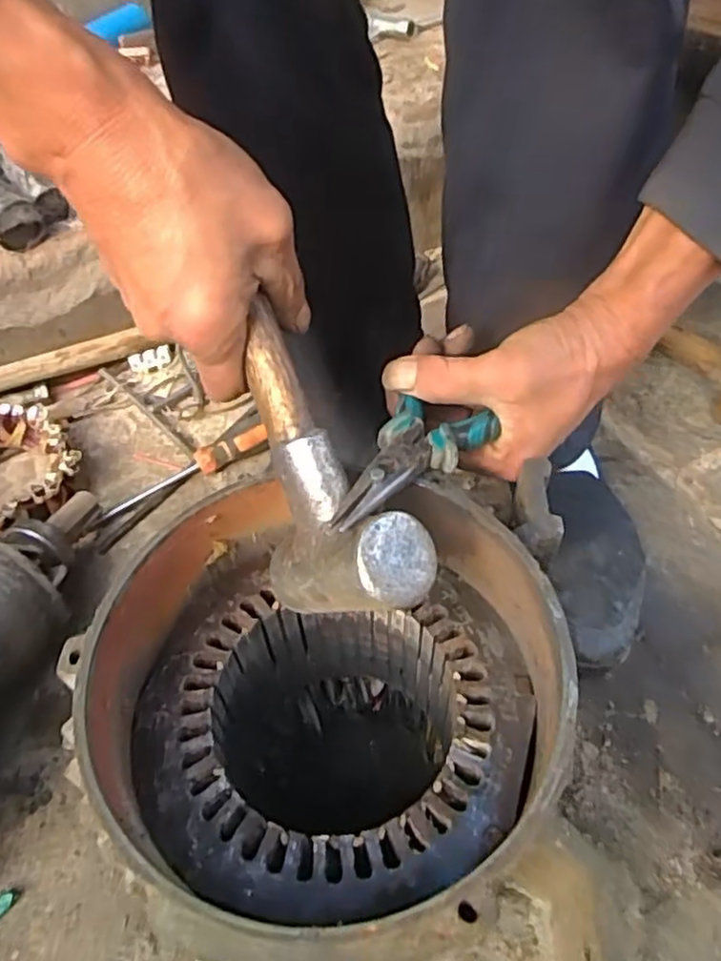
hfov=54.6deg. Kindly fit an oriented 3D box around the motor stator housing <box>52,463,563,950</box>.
[{"bbox_3d":[-0.005,0.146,0.371,0.193,0.245,0.190,21,54,24],"label":"motor stator housing"}]

